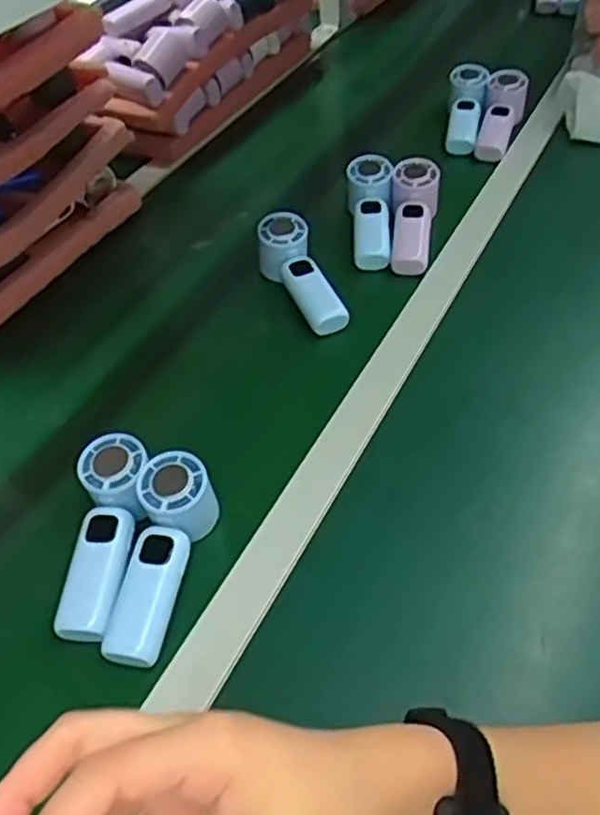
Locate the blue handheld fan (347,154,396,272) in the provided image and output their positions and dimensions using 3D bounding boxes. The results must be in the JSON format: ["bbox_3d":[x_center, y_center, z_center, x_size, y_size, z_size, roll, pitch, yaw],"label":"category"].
[{"bbox_3d":[0.082,-0.224,0.859,0.054,0.043,0.156,-1,62,5],"label":"blue handheld fan"}]

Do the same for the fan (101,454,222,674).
[{"bbox_3d":[-0.104,0.113,0.554,0.052,0.041,0.155,6,61,12],"label":"fan"}]

